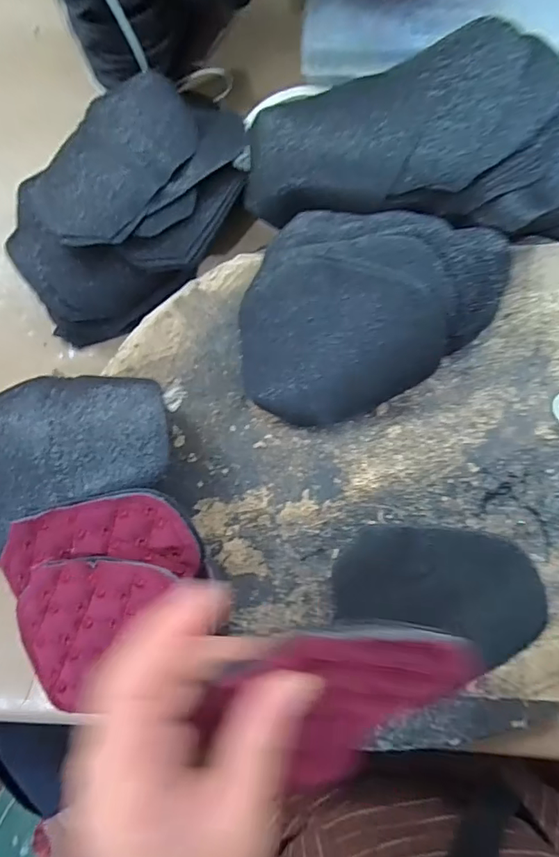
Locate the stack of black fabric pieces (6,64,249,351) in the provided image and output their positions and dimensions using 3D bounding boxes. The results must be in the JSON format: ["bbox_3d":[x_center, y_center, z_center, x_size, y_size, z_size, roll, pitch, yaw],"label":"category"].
[{"bbox_3d":[-0.098,-0.134,0.294,0.160,0.053,0.114,-44,79,-1],"label":"stack of black fabric pieces"}]

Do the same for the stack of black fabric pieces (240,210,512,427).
[{"bbox_3d":[0.043,-0.054,0.258,0.123,0.048,0.110,16,84,9],"label":"stack of black fabric pieces"}]

